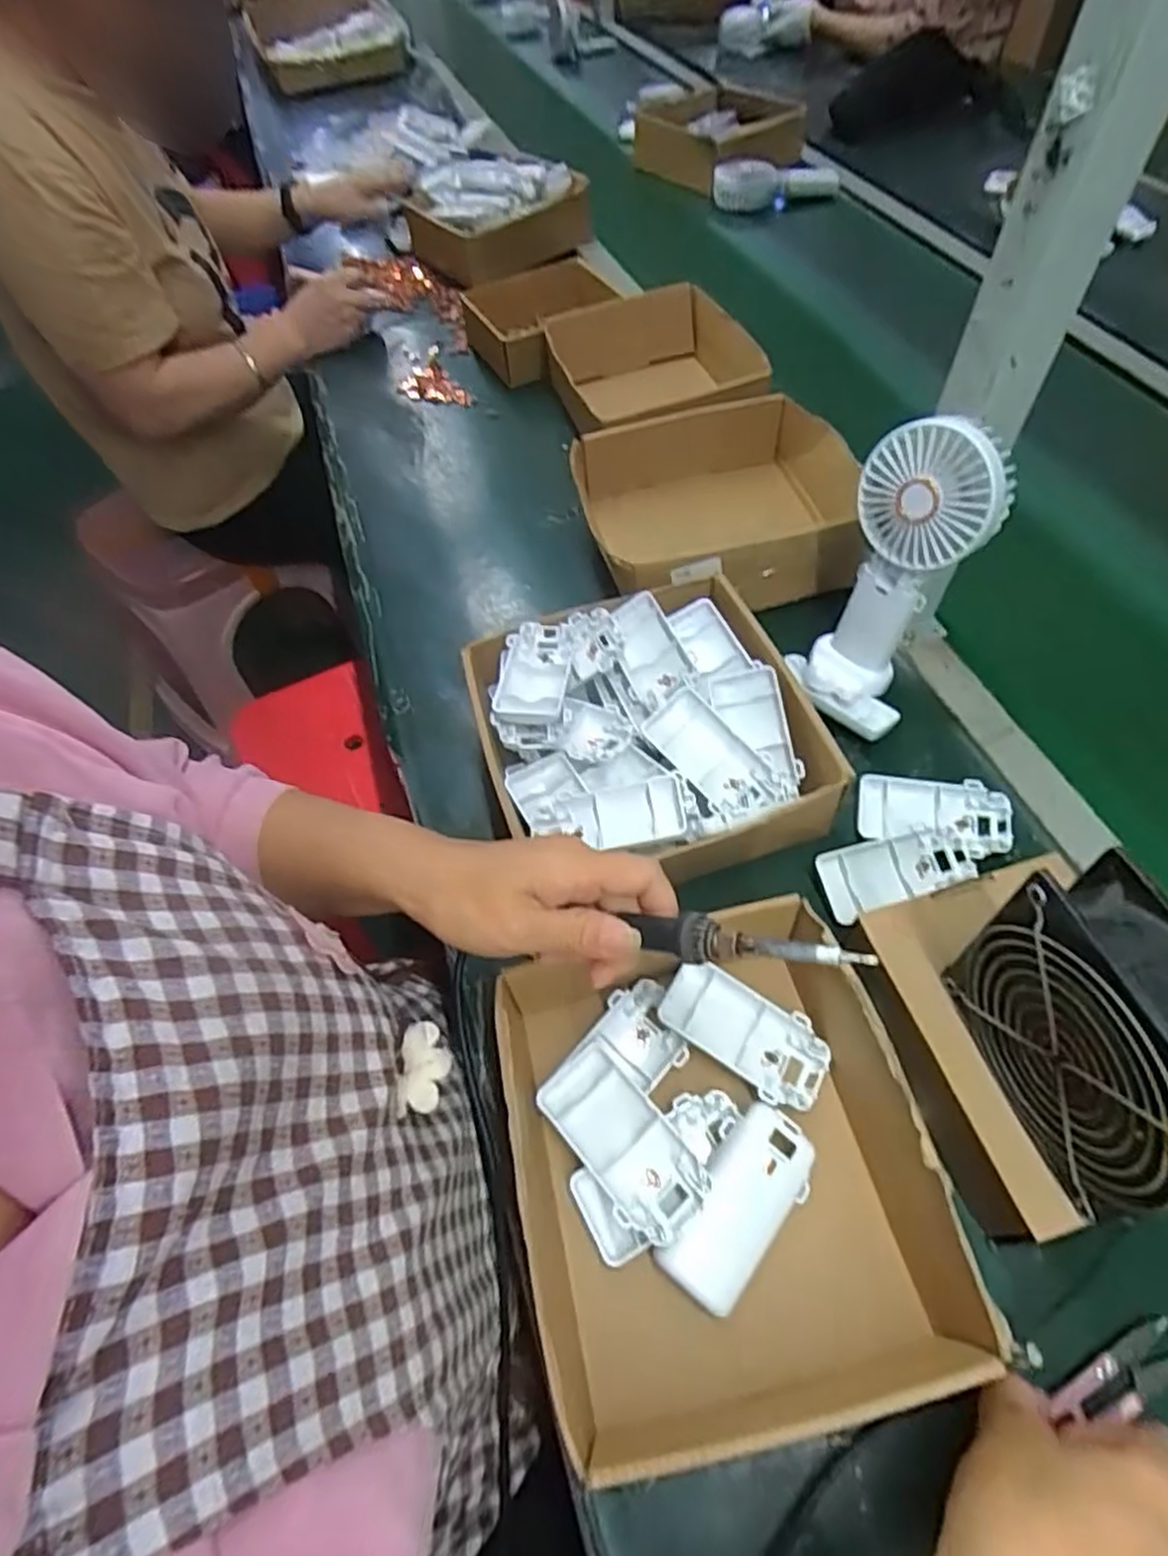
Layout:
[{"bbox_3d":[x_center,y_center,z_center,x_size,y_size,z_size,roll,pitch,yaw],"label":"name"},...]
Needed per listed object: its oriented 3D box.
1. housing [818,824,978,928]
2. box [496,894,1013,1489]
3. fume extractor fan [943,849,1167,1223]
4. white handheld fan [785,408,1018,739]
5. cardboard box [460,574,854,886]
[{"bbox_3d":[0.200,0.058,0.469,0.095,0.012,0.043,-17,75,-8],"label":"housing"},{"bbox_3d":[0.063,0.186,0.364,0.200,0.064,0.230,-12,57,-5],"label":"box"},{"bbox_3d":[0.218,0.109,0.308,0.044,0.115,0.121,-15,57,-7],"label":"fume extractor fan"},{"bbox_3d":[0.202,-0.125,0.487,0.089,0.182,0.104,24,61,18],"label":"white handheld fan"},{"bbox_3d":[0.039,-0.029,0.506,0.204,0.070,0.215,-17,57,-8],"label":"cardboard box"}]

